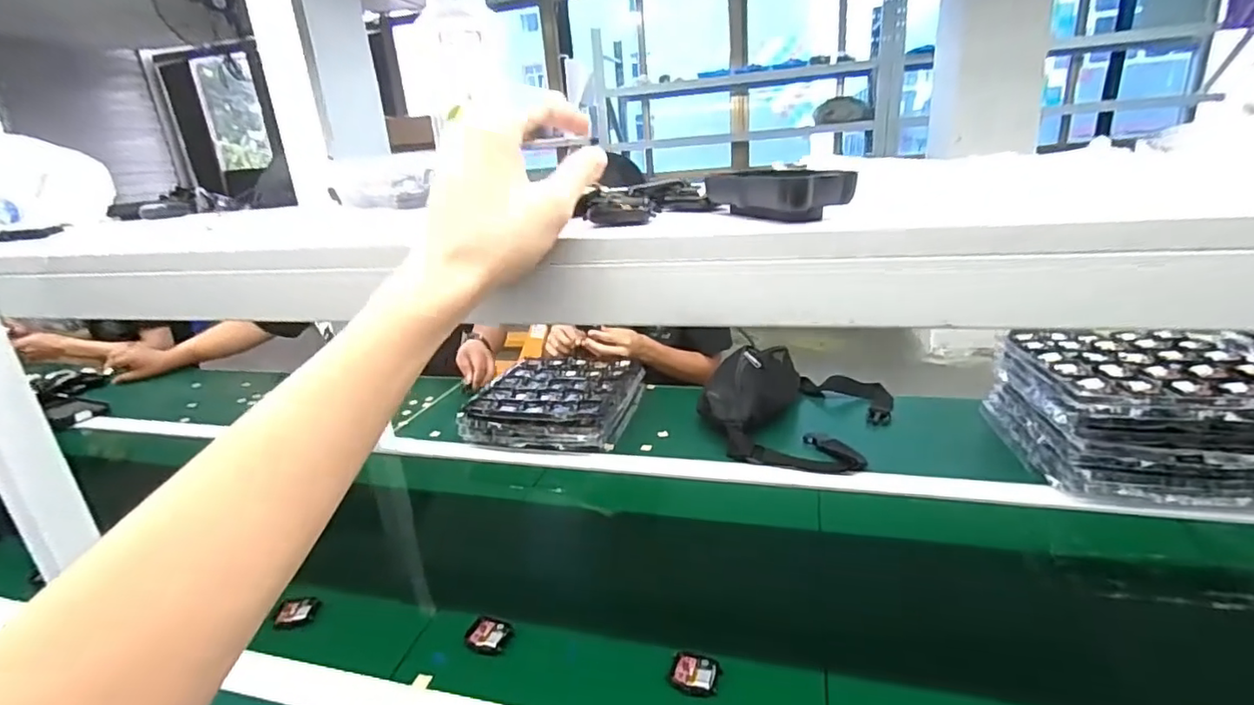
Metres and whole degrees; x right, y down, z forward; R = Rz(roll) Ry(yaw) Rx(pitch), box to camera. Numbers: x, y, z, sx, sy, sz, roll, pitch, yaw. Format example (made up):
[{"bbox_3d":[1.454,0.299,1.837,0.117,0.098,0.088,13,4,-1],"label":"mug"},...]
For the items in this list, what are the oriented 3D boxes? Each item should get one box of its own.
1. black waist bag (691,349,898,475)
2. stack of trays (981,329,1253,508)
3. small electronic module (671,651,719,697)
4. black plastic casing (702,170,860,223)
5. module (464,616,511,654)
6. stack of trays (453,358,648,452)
[{"bbox_3d":[0.282,0.076,0.982,0.286,0.107,0.317,7,23,29],"label":"black waist bag"},{"bbox_3d":[0.712,0.073,0.809,0.284,0.138,0.284,1,21,14],"label":"stack of trays"},{"bbox_3d":[0.064,0.299,0.538,0.041,0.009,0.038,1,21,15],"label":"small electronic module"},{"bbox_3d":[0.090,-0.099,0.356,0.044,0.027,0.089,-12,21,-20],"label":"black plastic casing"},{"bbox_3d":[-0.144,0.293,0.599,0.043,0.012,0.037,12,28,16],"label":"module"},{"bbox_3d":[-0.127,0.088,1.084,0.266,0.063,0.280,2,21,17],"label":"stack of trays"}]

